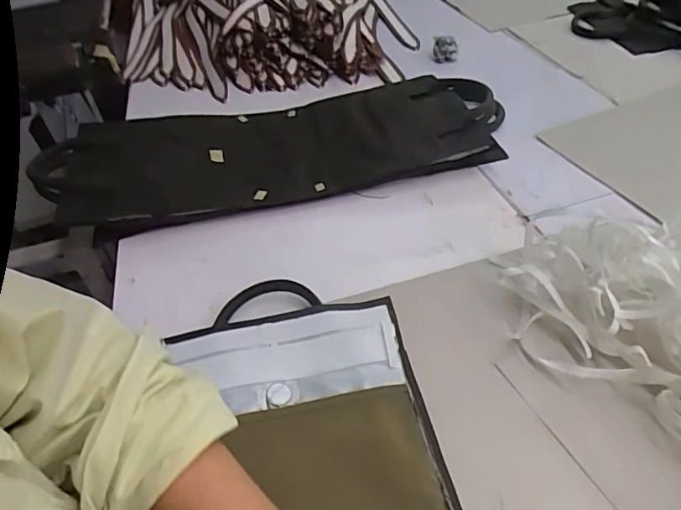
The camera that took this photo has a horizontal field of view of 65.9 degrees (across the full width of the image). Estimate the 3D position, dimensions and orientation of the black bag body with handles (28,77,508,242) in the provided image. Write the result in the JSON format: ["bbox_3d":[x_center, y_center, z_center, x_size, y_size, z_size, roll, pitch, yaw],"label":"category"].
[{"bbox_3d":[-0.087,-0.155,0.713,0.611,0.051,0.278,-16,43,-9],"label":"black bag body with handles"}]

